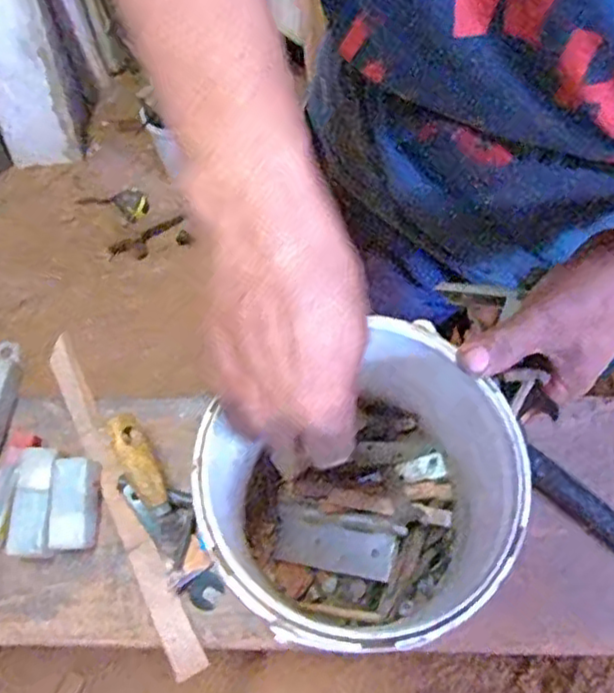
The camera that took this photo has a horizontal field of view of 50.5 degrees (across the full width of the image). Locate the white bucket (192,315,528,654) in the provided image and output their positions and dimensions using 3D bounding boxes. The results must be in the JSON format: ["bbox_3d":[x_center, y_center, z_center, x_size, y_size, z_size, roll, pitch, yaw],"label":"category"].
[{"bbox_3d":[0.035,0.107,0.432,0.176,0.175,0.169,-2,64,3],"label":"white bucket"}]

